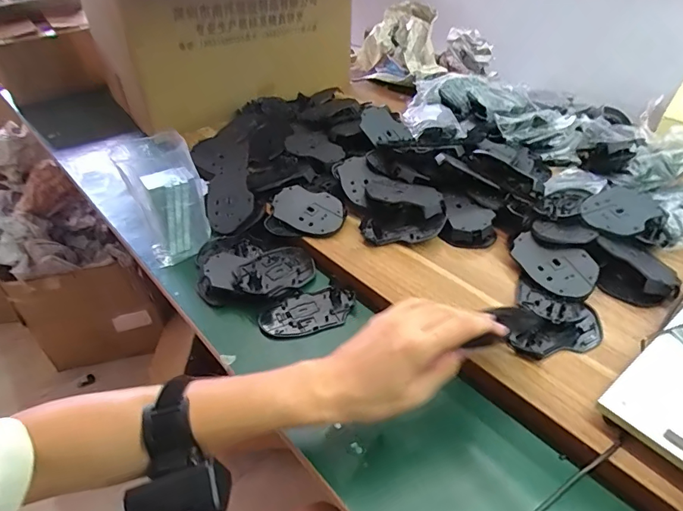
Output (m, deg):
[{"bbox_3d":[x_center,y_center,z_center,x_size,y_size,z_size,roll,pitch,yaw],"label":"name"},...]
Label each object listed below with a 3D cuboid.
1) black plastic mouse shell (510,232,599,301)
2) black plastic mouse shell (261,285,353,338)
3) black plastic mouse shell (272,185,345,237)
[{"bbox_3d":[0.259,0.011,0.553,0.072,0.028,0.113,-15,41,-16],"label":"black plastic mouse shell"},{"bbox_3d":[-0.040,0.068,0.544,0.113,0.011,0.060,-10,40,-10],"label":"black plastic mouse shell"},{"bbox_3d":[-0.048,-0.064,0.641,0.106,0.015,0.068,20,64,17],"label":"black plastic mouse shell"}]

